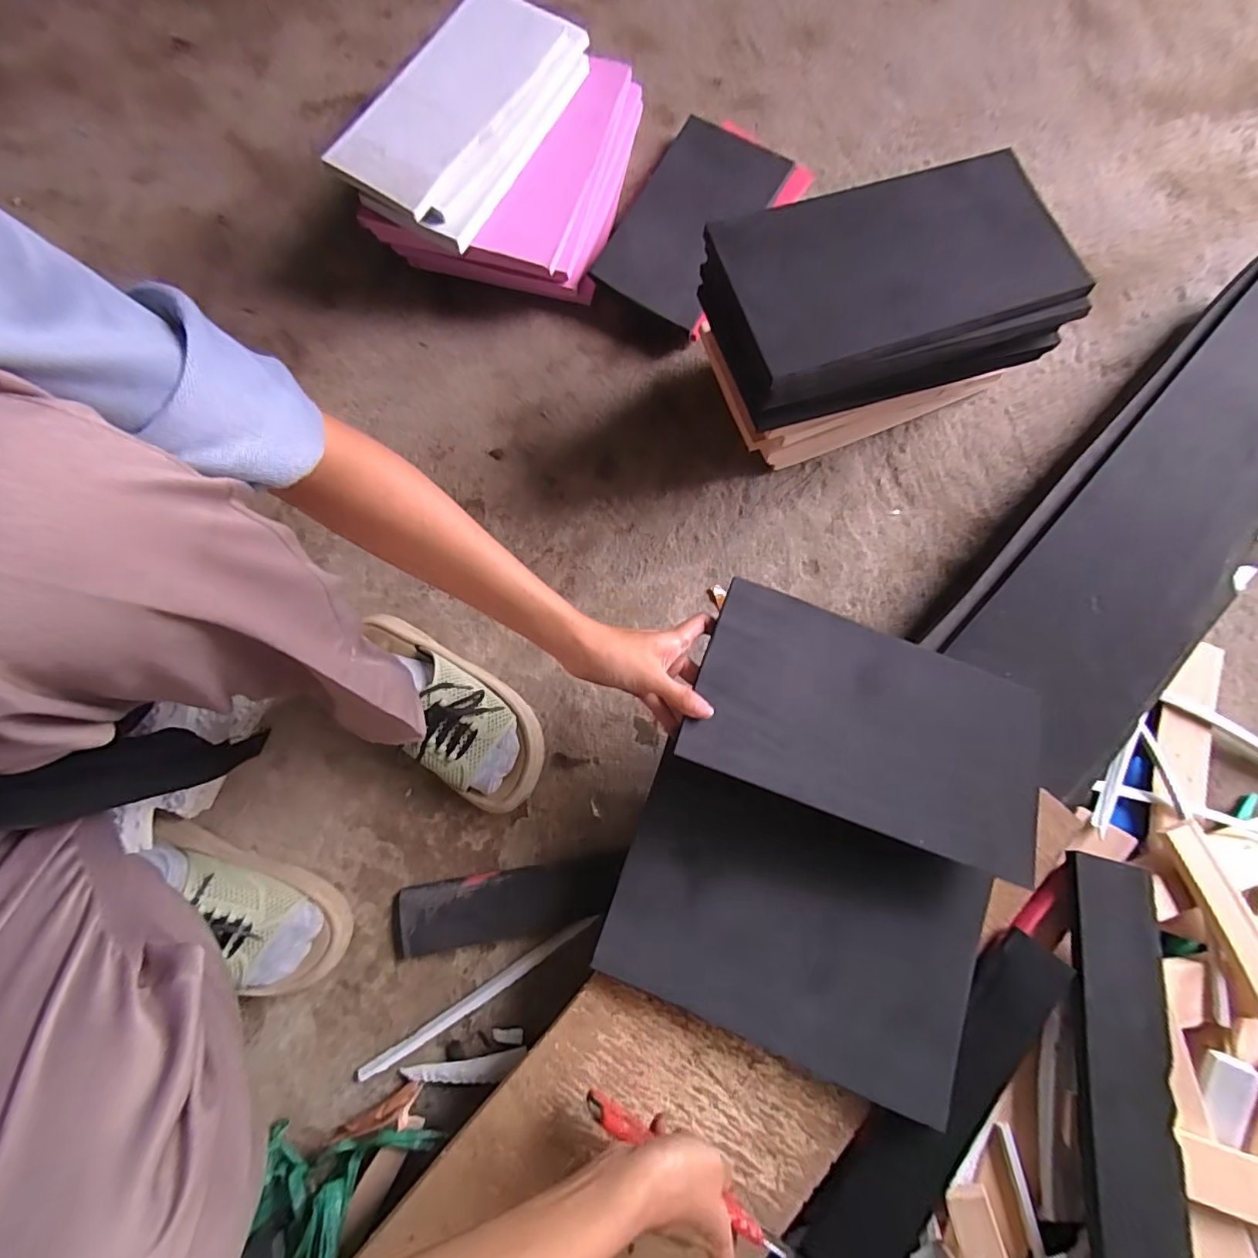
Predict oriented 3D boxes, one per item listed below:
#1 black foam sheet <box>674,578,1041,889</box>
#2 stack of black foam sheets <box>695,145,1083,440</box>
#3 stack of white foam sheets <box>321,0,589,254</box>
[{"bbox_3d":[0.194,0.077,0.414,0.286,0.012,0.147,20,75,-2],"label":"black foam sheet"},{"bbox_3d":[0.220,-0.292,0.470,0.280,0.091,0.154,-16,78,-4],"label":"stack of black foam sheets"},{"bbox_3d":[-0.176,-0.564,0.575,0.155,0.044,0.304,27,78,5],"label":"stack of white foam sheets"}]

